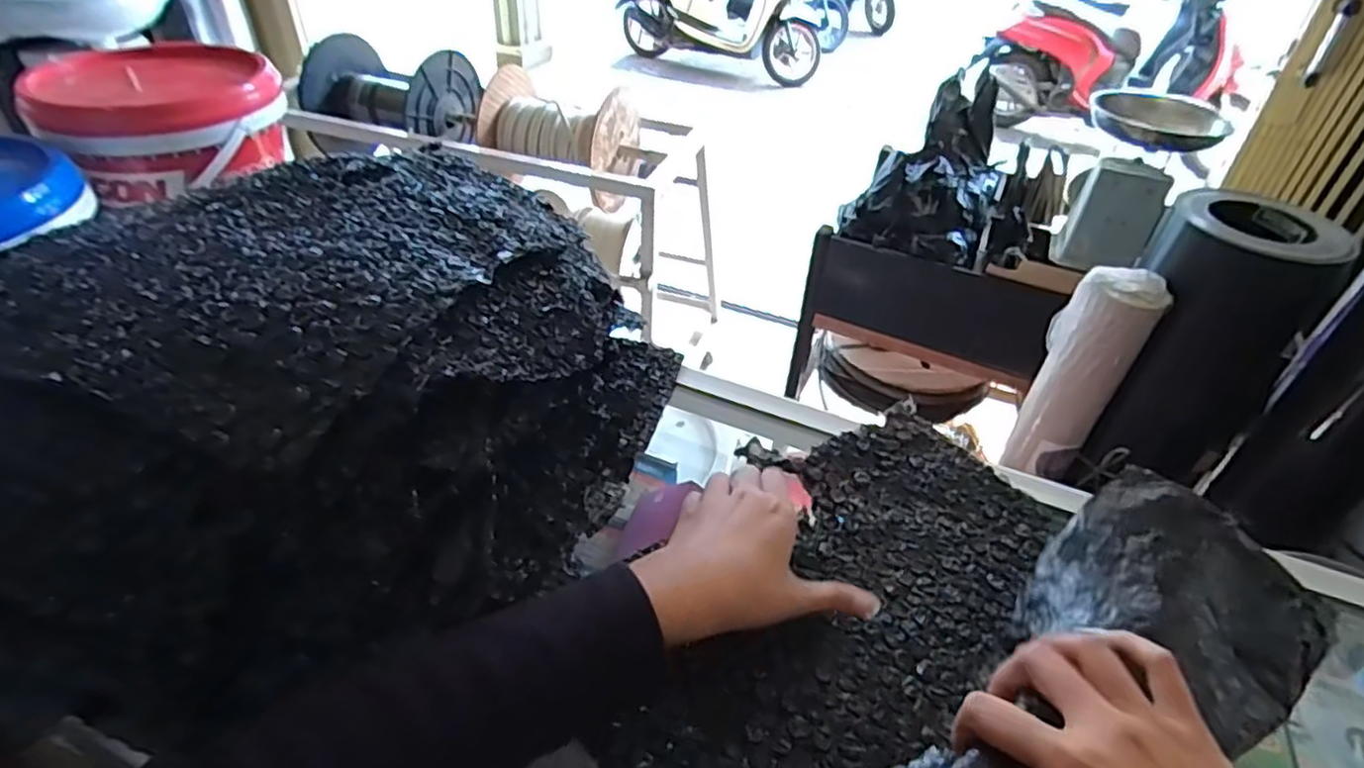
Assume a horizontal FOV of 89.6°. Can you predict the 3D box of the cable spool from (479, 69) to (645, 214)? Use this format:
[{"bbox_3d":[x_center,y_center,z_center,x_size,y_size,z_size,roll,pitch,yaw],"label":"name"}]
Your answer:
[{"bbox_3d":[-0.282,-0.562,1.573,0.333,0.240,0.229,16,41,14],"label":"cable spool"}]

